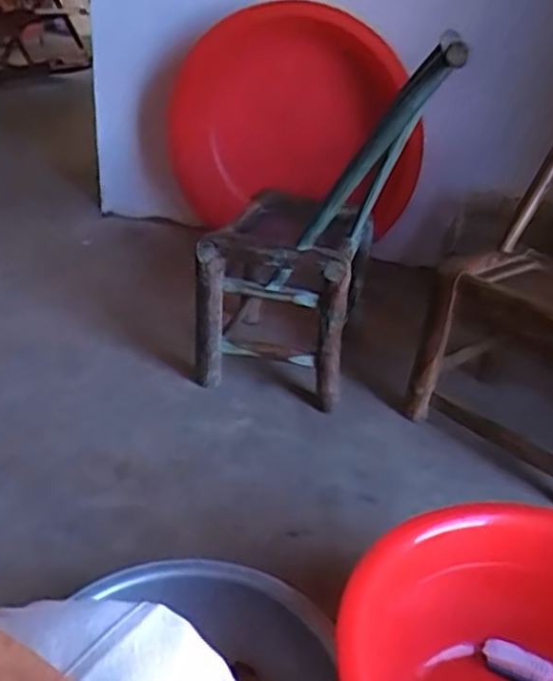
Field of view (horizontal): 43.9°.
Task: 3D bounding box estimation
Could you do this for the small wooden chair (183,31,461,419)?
[{"bbox_3d":[0.064,-0.205,1.252,0.373,0.629,0.311,7,28,4],"label":"small wooden chair"}]

